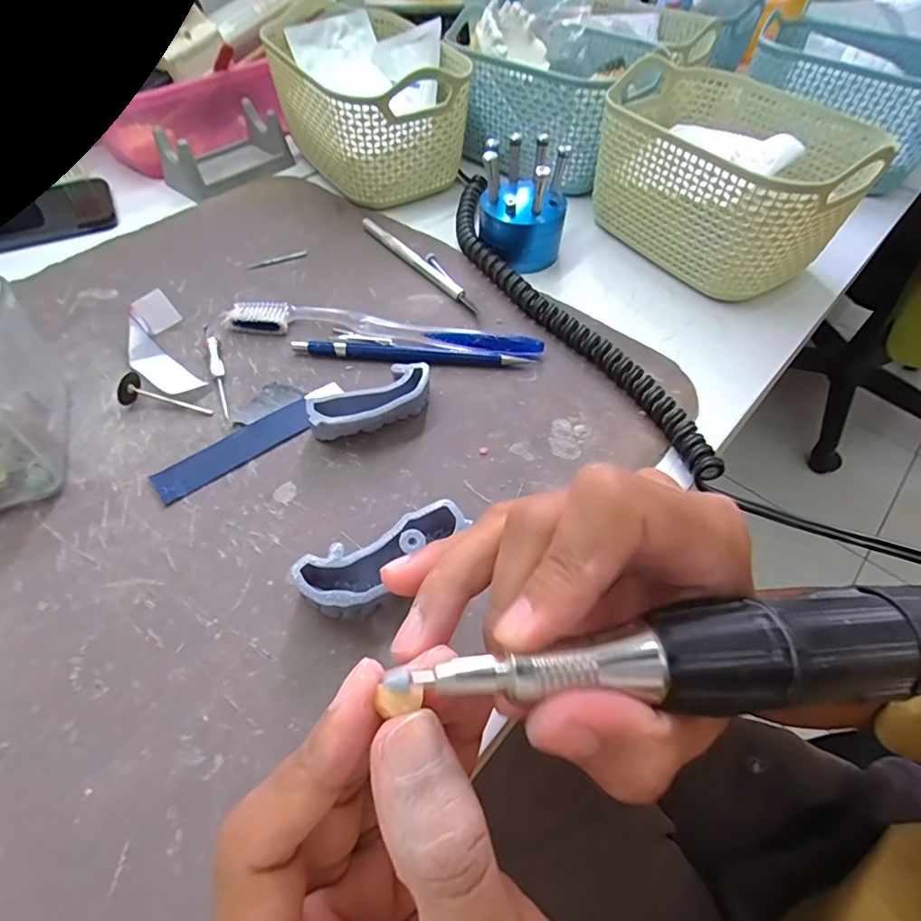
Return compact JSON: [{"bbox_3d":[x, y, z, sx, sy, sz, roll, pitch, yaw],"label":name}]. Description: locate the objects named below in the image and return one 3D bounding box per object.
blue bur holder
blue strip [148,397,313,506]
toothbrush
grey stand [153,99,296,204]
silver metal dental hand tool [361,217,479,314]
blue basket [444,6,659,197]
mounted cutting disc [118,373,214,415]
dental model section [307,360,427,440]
[{"bbox_3d":[0.041,-0.178,0.346,0.063,0.065,0.062,5,54,3],"label":"blue bur holder"},{"bbox_3d":[-0.112,-0.007,0.253,0.080,0.004,0.021,-34,61,-23],"label":"blue strip"},{"bbox_3d":[-0.045,-0.078,0.304,0.186,0.012,0.021,7,54,4],"label":"toothbrush"},{"bbox_3d":[-0.199,-0.263,0.426,0.103,0.036,0.072,-34,61,-23],"label":"grey stand"},{"bbox_3d":[-0.031,-0.138,0.352,0.009,0.007,0.126,-33,60,-23],"label":"silver metal dental hand tool"},{"bbox_3d":[0.087,-0.302,0.427,0.119,0.074,0.124,31,59,20],"label":"blue basket"},{"bbox_3d":[-0.154,-0.032,0.264,0.044,0.016,0.015,14,54,9],"label":"mounted cutting disc"},{"bbox_3d":[-0.044,-0.026,0.259,0.065,0.020,0.027,-30,59,-21],"label":"dental model section"}]

